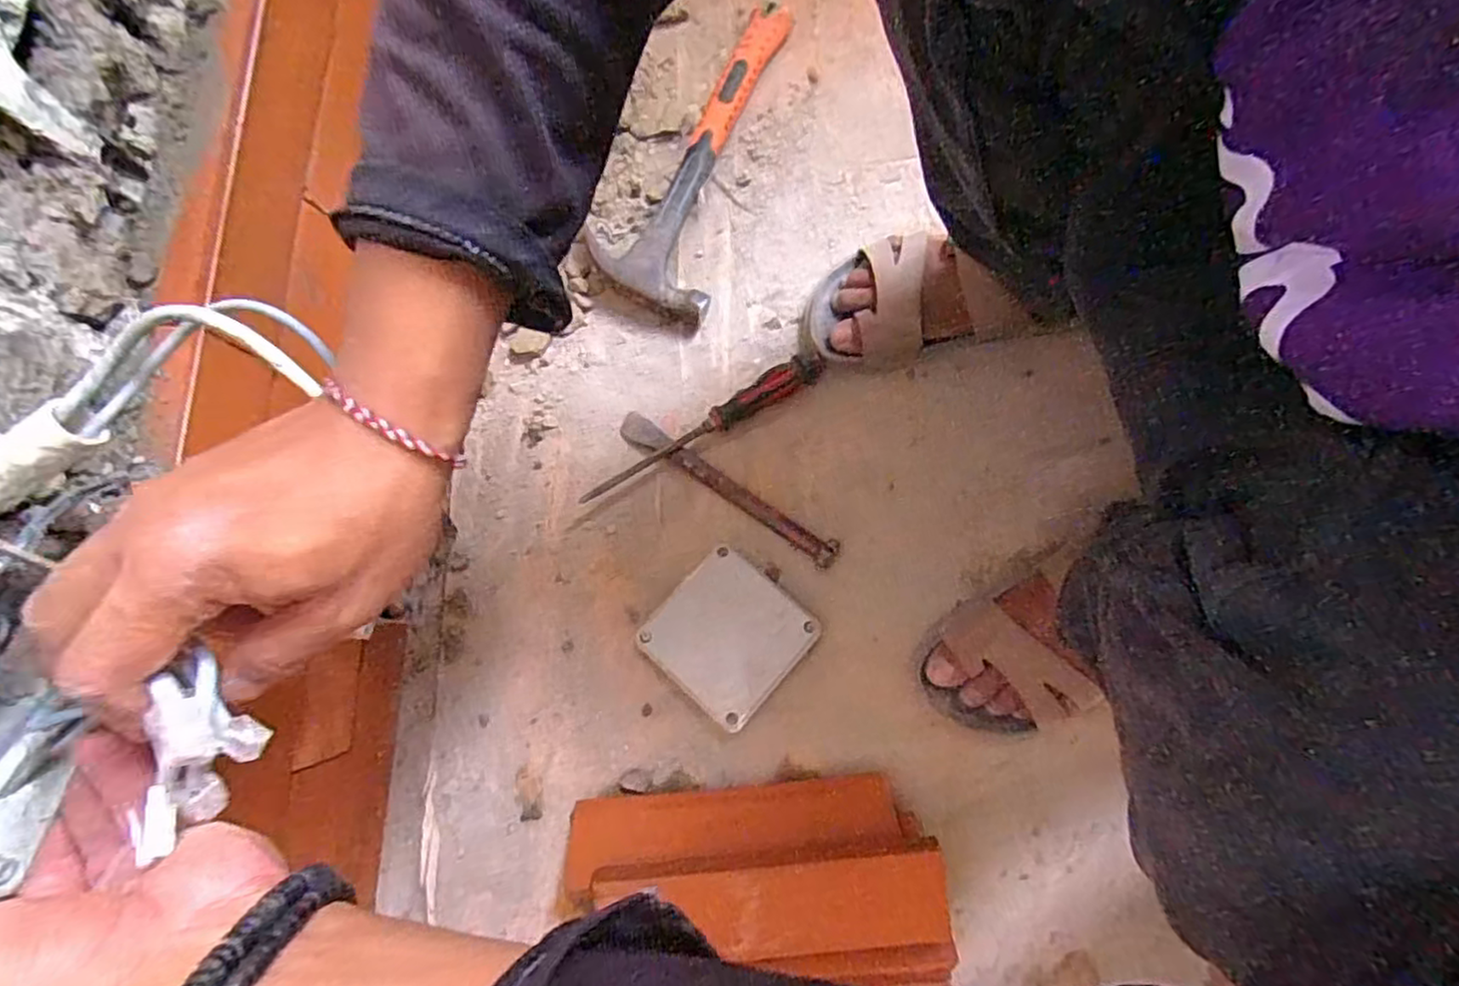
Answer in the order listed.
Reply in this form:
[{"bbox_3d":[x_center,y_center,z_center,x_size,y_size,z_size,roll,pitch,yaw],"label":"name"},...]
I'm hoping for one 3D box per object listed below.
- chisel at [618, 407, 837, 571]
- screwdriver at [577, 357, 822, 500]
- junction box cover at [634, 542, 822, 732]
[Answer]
[{"bbox_3d":[-0.003,-0.003,0.536,0.203,0.021,0.022,33,81,6],"label":"chisel"},{"bbox_3d":[-0.024,-0.056,0.546,0.222,0.026,0.027,-29,81,-5],"label":"screwdriver"},{"bbox_3d":[-0.002,0.108,0.509,0.108,0.031,0.105,43,82,7],"label":"junction box cover"}]

